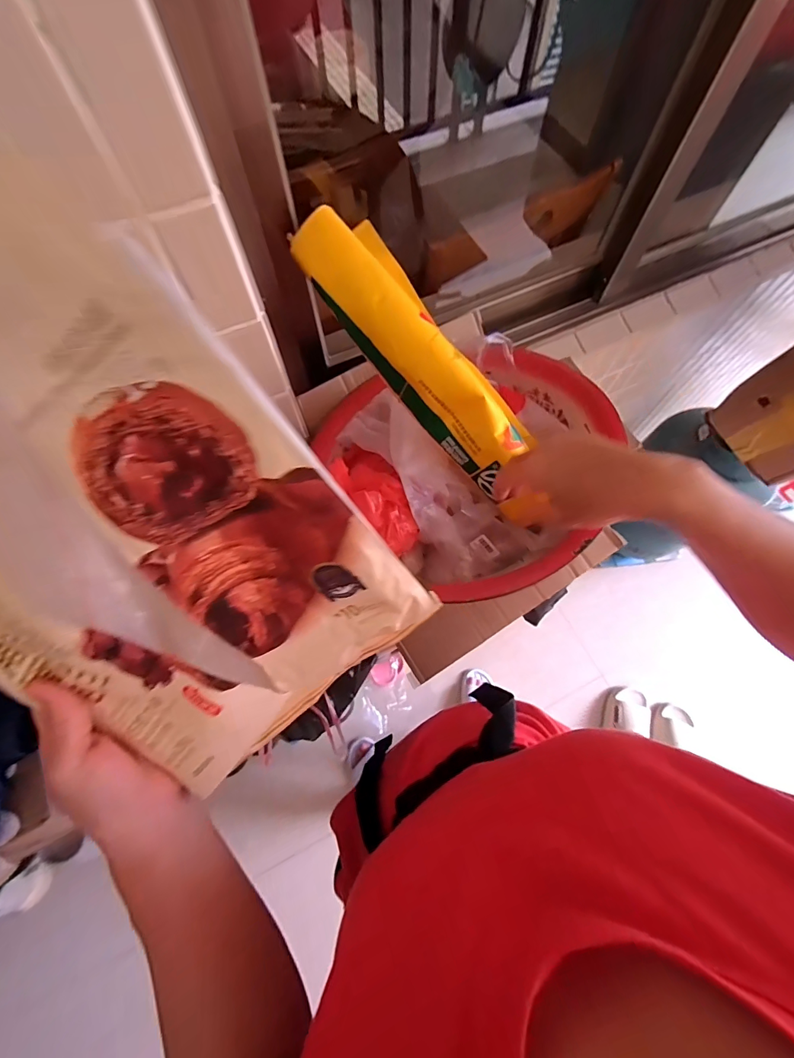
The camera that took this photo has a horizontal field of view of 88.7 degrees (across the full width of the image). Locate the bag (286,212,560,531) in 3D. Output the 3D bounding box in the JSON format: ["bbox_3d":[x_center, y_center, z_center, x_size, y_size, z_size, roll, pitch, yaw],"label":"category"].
[{"bbox_3d":[0.047,-0.167,0.440,0.085,0.053,0.371,-44,102,-11],"label":"bag"}]

